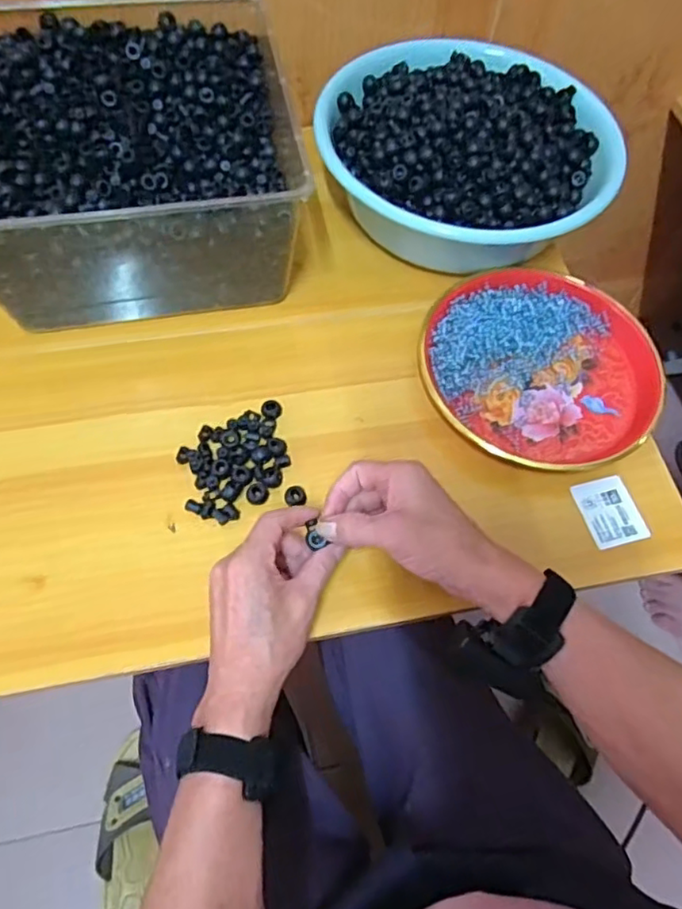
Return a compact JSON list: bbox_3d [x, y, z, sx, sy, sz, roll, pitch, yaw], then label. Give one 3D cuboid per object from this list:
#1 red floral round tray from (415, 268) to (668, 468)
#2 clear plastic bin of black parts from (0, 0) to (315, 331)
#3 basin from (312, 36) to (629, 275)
[{"bbox_3d":[0.185,-0.088,0.574,0.217,0.033,0.197,20,63,7],"label":"red floral round tray"},{"bbox_3d":[-0.199,-0.275,0.588,0.290,0.143,0.283,-9,64,-9],"label":"clear plastic bin of black parts"},{"bbox_3d":[0.124,-0.312,0.630,0.291,0.090,0.264,-7,63,-7],"label":"basin"}]

